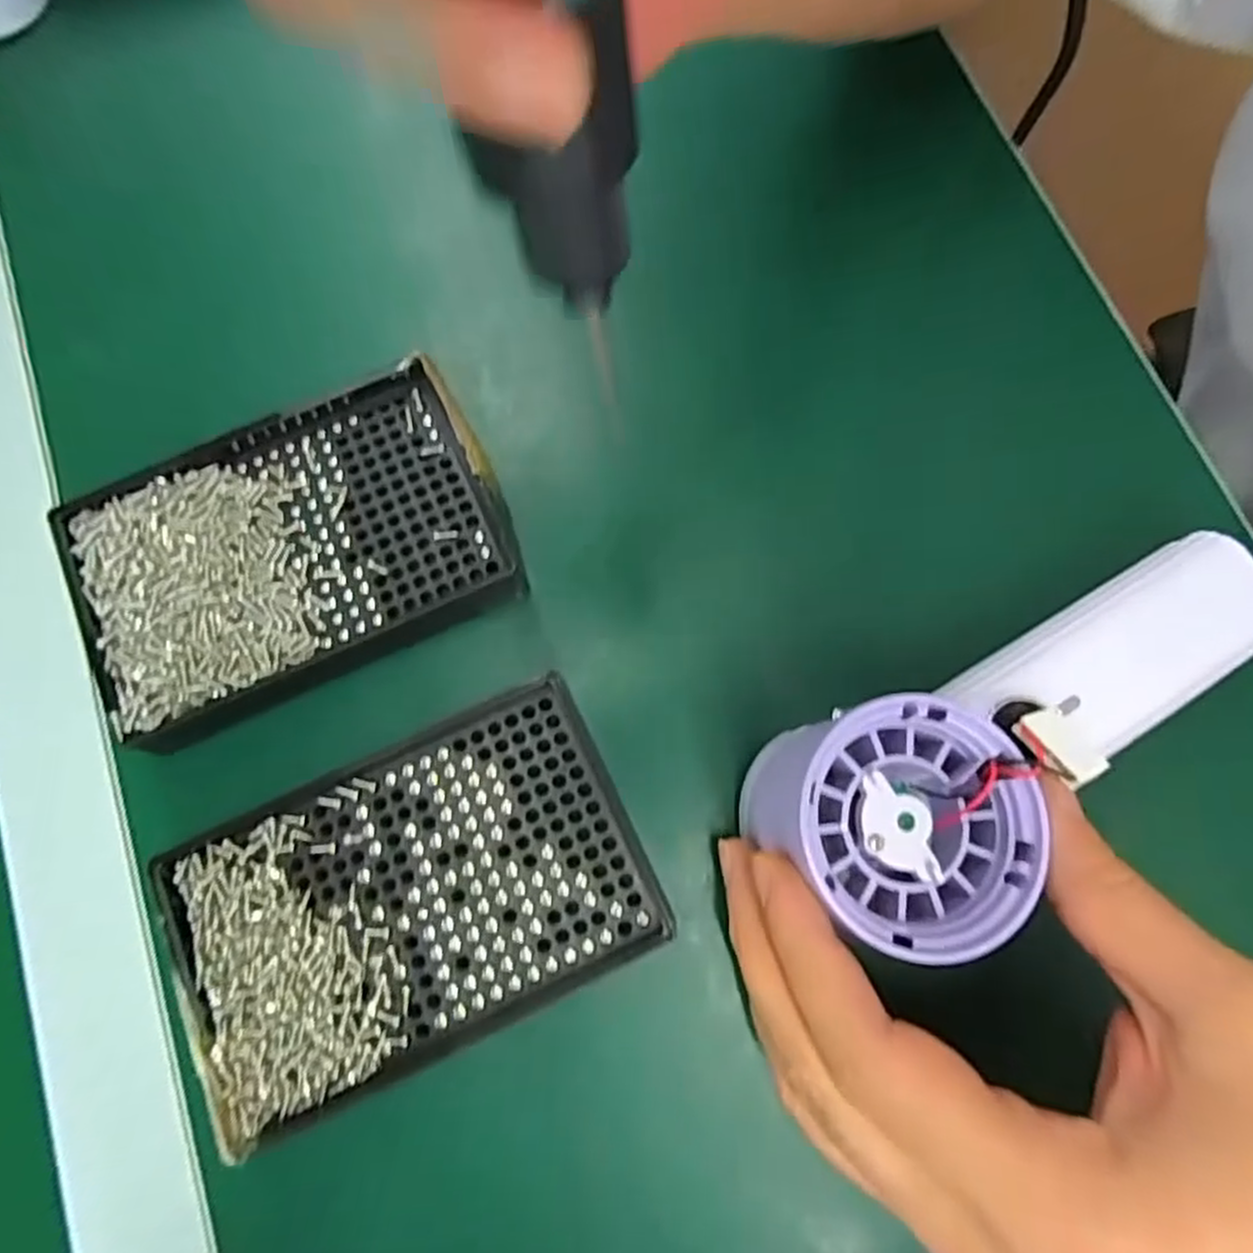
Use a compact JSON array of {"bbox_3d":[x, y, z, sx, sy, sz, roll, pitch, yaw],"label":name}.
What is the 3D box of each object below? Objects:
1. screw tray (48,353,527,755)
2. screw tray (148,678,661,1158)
[{"bbox_3d":[-0.112,-0.028,0.246,0.135,0.014,0.093,-26,77,-5],"label":"screw tray"},{"bbox_3d":[-0.065,0.081,0.221,0.134,0.013,0.085,-25,77,-4],"label":"screw tray"}]

